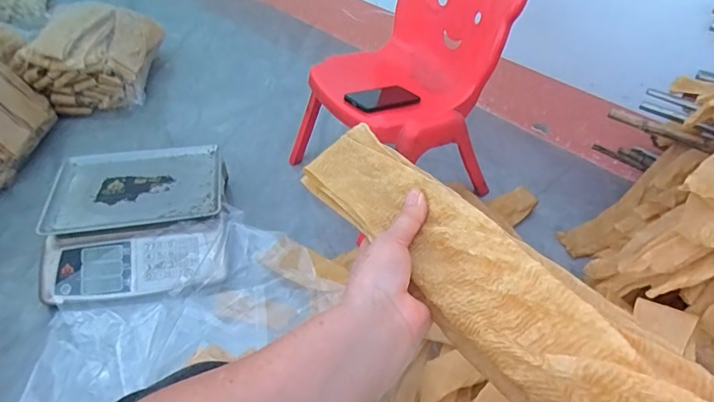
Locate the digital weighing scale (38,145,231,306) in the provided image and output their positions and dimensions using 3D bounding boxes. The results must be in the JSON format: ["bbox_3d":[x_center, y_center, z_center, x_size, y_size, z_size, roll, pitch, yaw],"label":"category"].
[{"bbox_3d":[-0.451,0.039,0.976,0.361,0.101,0.364,-5,43,-9],"label":"digital weighing scale"}]

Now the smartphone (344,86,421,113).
[{"bbox_3d":[0.050,-0.218,0.976,0.161,0.013,0.073,-19,55,-32],"label":"smartphone"}]

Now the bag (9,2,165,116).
[{"bbox_3d":[-0.778,-0.439,1.387,0.297,0.197,0.377,-7,43,-11],"label":"bag"}]

